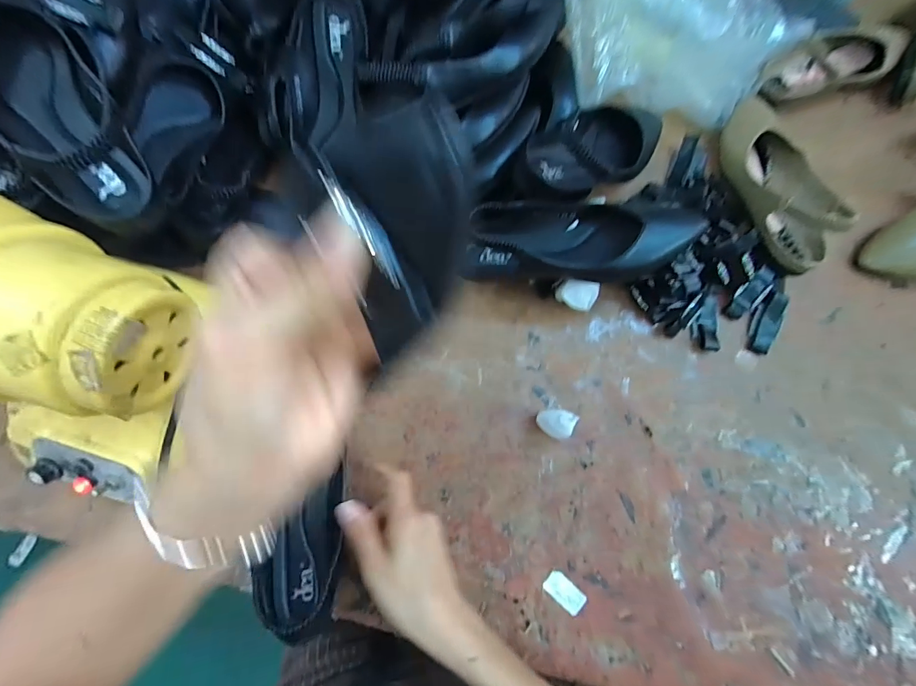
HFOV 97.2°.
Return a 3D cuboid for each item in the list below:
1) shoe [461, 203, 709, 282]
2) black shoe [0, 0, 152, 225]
[{"bbox_3d":[0.118,-0.099,0.407,0.236,0.059,0.084,1,77,-3],"label":"shoe"},{"bbox_3d":[-0.308,-0.178,0.297,0.081,0.050,0.189,-31,80,-9],"label":"black shoe"}]

